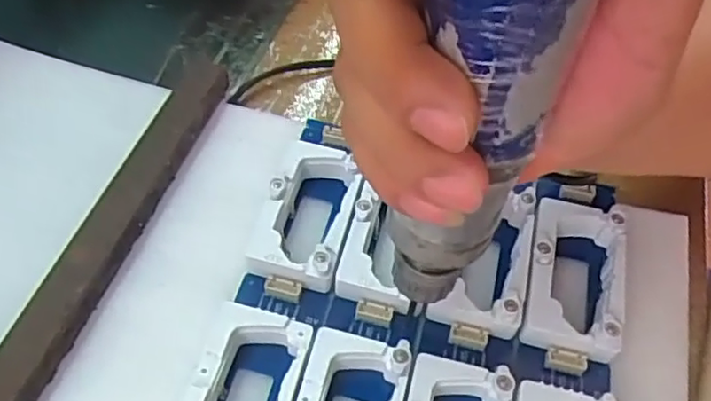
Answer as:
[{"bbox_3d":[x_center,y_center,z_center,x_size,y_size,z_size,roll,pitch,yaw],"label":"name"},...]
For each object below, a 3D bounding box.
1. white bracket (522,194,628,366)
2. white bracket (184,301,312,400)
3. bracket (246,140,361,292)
[{"bbox_3d":[0.096,0.034,0.284,0.039,0.019,0.070,12,57,7],"label":"white bracket"},{"bbox_3d":[-0.044,0.077,0.248,0.040,0.018,0.070,11,57,6],"label":"white bracket"},{"bbox_3d":[-0.021,0.006,0.295,0.038,0.023,0.070,13,57,8],"label":"bracket"}]

